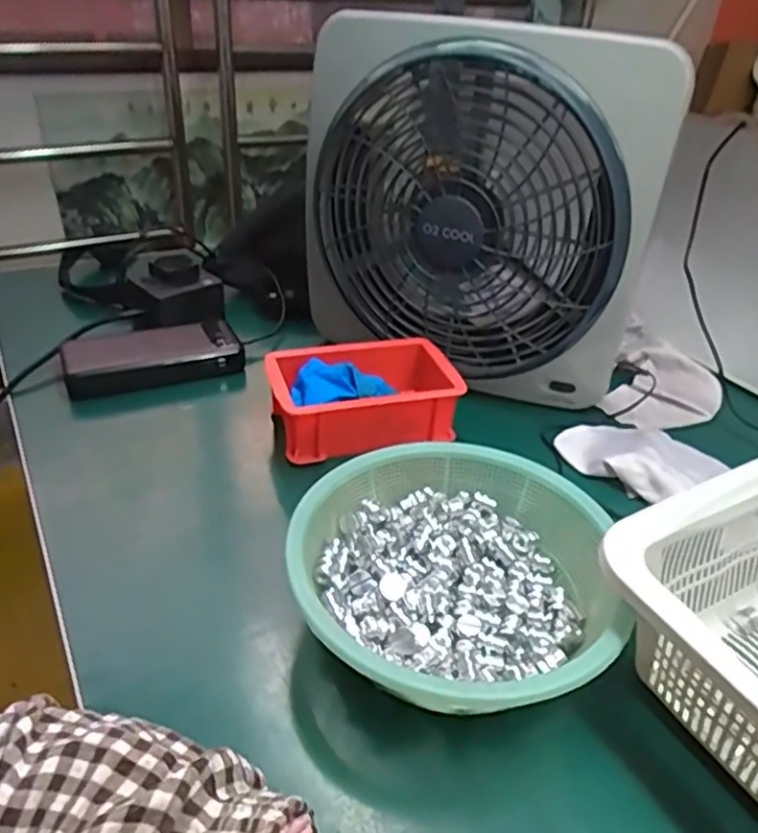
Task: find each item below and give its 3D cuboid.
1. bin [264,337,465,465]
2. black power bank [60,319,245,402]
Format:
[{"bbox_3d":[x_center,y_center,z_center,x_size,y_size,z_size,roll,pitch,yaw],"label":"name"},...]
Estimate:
[{"bbox_3d":[-0.012,-0.018,0.551,0.152,0.052,0.103,-5,34,-12],"label":"bin"},{"bbox_3d":[-0.204,-0.054,0.608,0.150,0.025,0.071,-12,36,-22],"label":"black power bank"}]

